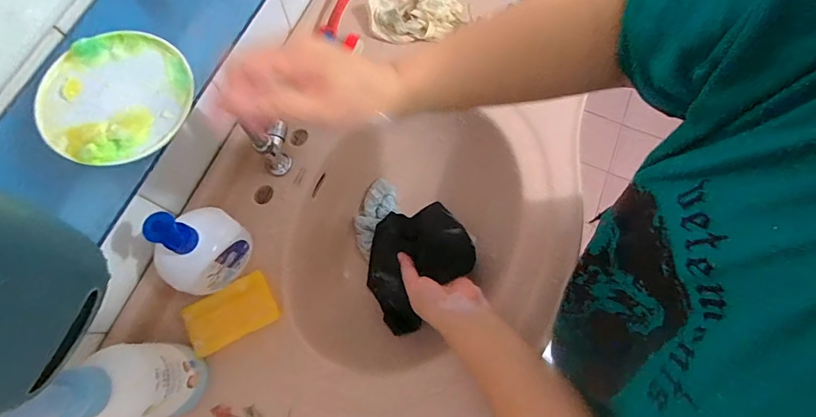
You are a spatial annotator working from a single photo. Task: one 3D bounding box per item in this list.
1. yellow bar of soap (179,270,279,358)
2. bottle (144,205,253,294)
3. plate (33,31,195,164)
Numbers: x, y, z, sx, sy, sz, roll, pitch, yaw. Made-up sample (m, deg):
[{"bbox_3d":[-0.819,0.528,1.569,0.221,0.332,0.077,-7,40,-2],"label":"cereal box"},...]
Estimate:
[{"bbox_3d":[-0.220,0.130,0.529,0.102,0.020,0.067,-29,75,-9],"label":"yellow bar of soap"},{"bbox_3d":[-0.239,0.039,0.476,0.066,0.140,0.096,40,77,11],"label":"bottle"},{"bbox_3d":[-0.201,-0.077,0.295,0.094,0.011,0.098,0,73,-1],"label":"plate"}]

